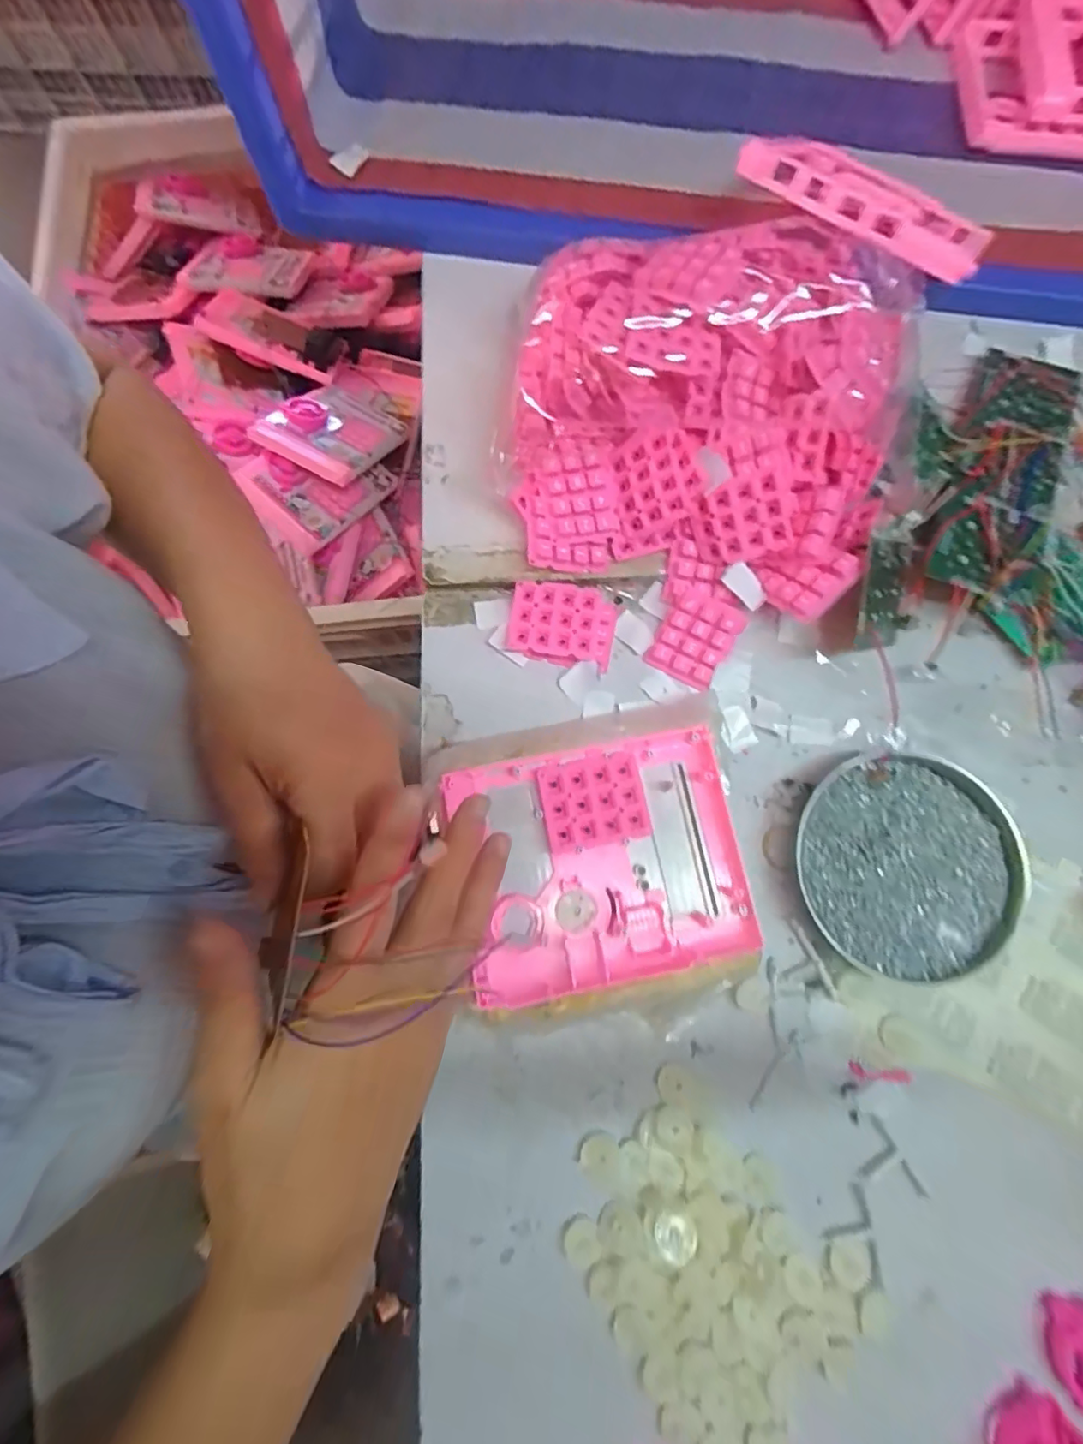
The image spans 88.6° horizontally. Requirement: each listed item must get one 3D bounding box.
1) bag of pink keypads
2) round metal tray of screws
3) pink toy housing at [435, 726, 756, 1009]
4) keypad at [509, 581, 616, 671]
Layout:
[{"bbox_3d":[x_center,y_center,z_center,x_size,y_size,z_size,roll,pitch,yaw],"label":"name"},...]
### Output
[{"bbox_3d":[0.108,-0.204,0.365,0.240,0.077,0.227,14,80,3],"label":"bag of pink keypads"},{"bbox_3d":[0.232,0.089,0.350,0.131,0.022,0.132,0,80,1],"label":"round metal tray of screws"},{"bbox_3d":[0.036,0.081,0.324,0.160,0.020,0.129,-11,80,-1],"label":"pink toy housing"},{"bbox_3d":[0.015,-0.067,0.380,0.070,0.015,0.051,9,80,2],"label":"keypad"}]

